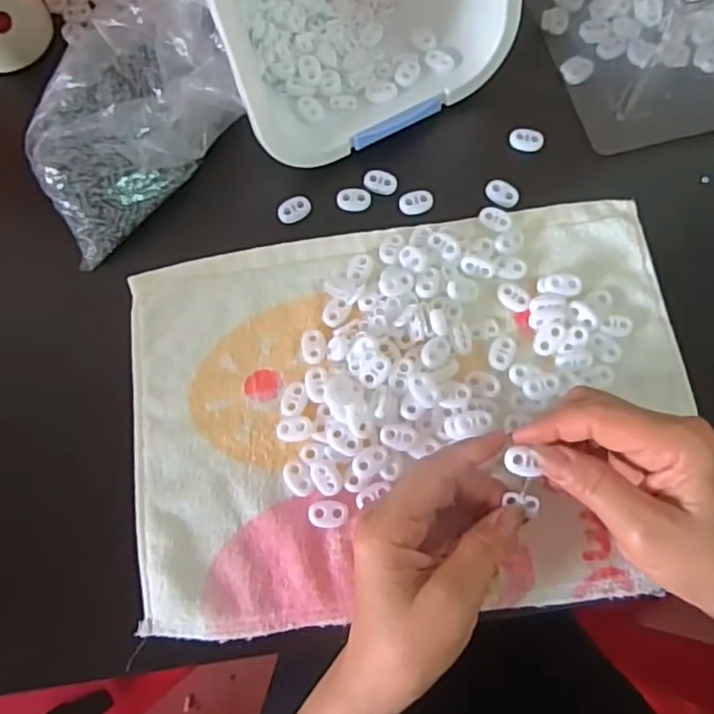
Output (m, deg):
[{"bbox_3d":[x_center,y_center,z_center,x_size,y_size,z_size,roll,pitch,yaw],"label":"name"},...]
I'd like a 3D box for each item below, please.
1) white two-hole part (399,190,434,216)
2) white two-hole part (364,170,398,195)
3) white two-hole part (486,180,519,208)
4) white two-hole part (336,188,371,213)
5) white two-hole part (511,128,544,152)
[{"bbox_3d":[0.040,-0.104,0.431,0.022,0.005,0.015,-3,73,-1],"label":"white two-hole part"},{"bbox_3d":[0.016,-0.119,0.435,0.023,0.004,0.017,11,73,3],"label":"white two-hole part"},{"bbox_3d":[0.098,-0.111,0.430,0.023,0.004,0.017,29,75,8],"label":"white two-hole part"},{"bbox_3d":[-0.002,-0.106,0.432,0.023,0.004,0.016,-2,73,-1],"label":"white two-hole part"},{"bbox_3d":[0.119,-0.151,0.444,0.023,0.006,0.015,0,73,0],"label":"white two-hole part"}]

